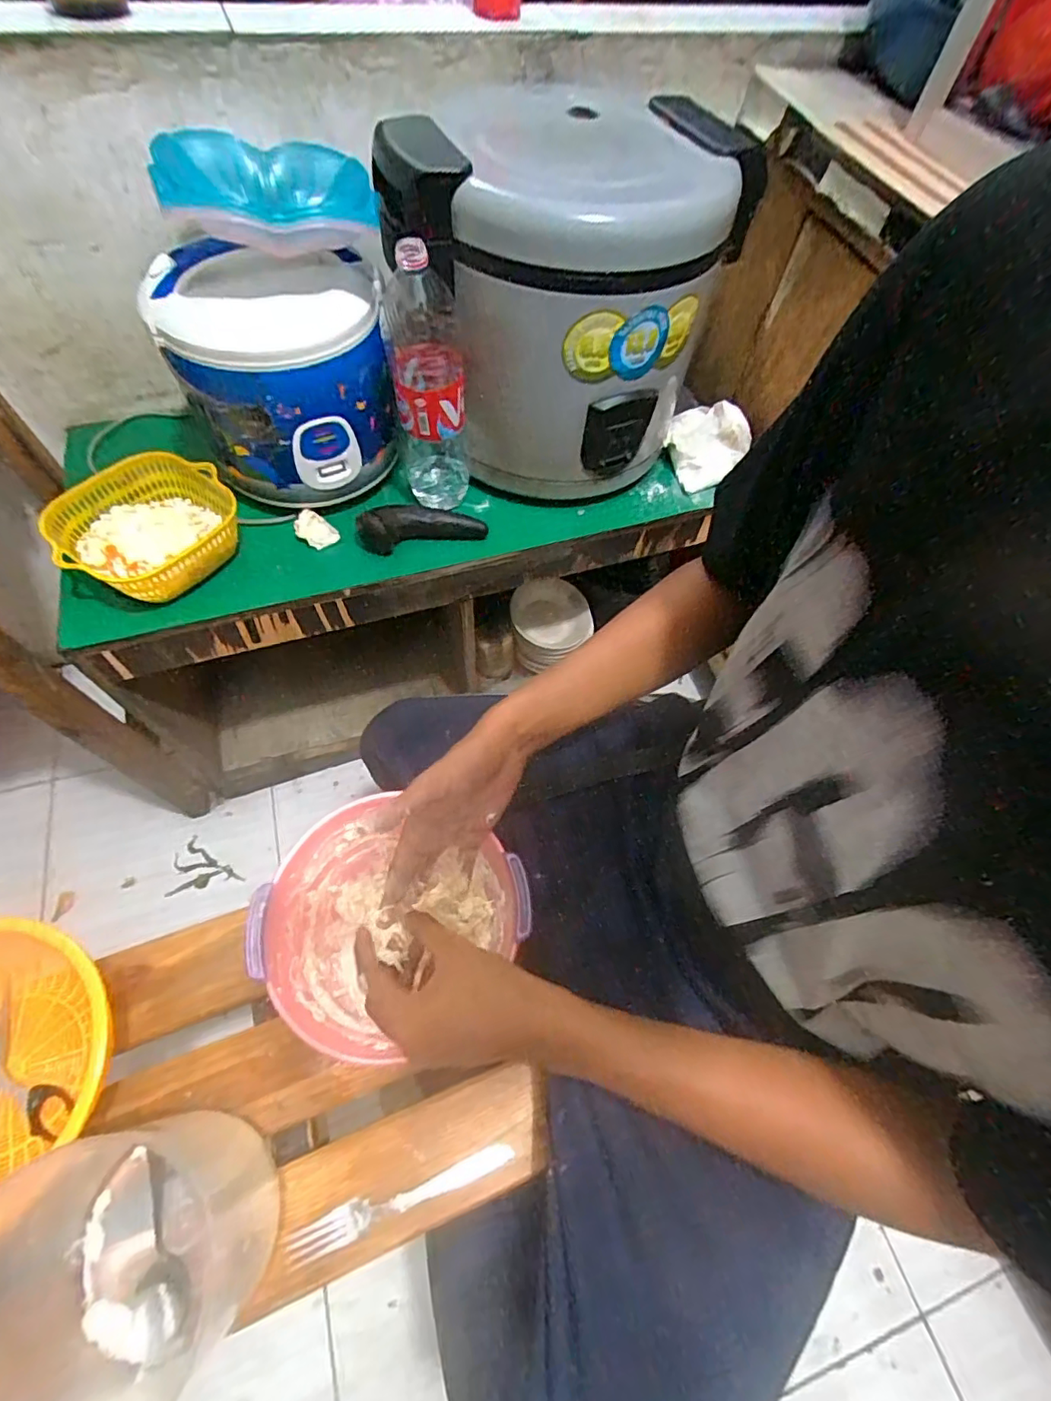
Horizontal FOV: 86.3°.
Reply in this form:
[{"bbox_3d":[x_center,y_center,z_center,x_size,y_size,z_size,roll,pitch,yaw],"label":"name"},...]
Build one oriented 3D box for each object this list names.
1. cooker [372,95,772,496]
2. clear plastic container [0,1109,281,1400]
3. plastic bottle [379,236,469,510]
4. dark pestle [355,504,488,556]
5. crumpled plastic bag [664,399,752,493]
[{"bbox_3d":[0.047,-0.507,0.746,0.413,0.344,0.302,0,60,-4],"label":"cooker"},{"bbox_3d":[-0.258,0.385,0.372,0.145,0.155,0.144,-28,66,-18],"label":"clear plastic container"},{"bbox_3d":[-0.118,-0.373,0.699,0.087,0.318,0.080,-8,61,-8],"label":"plastic bottle"},{"bbox_3d":[-0.145,-0.247,0.782,0.177,0.047,0.045,-12,61,-10],"label":"dark pestle"},{"bbox_3d":[0.277,-0.400,0.876,0.099,0.088,0.110,-32,67,-20],"label":"crumpled plastic bag"}]

